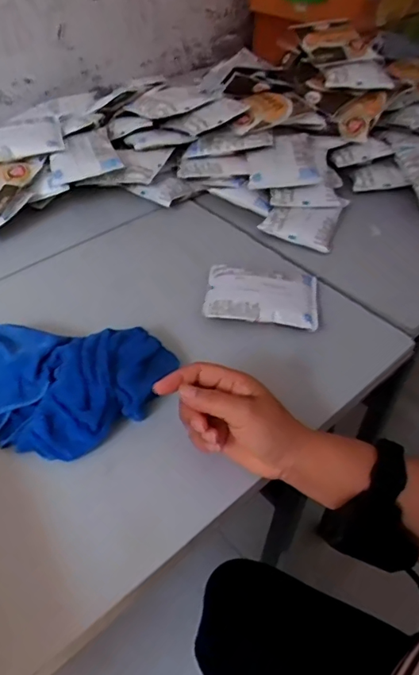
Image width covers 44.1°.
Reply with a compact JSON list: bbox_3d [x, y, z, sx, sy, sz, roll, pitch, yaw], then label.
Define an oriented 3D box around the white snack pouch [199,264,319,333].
[{"bbox_3d":[0.062,-0.048,0.607,0.127,0.025,0.088,5,47,3],"label":"white snack pouch"}]

